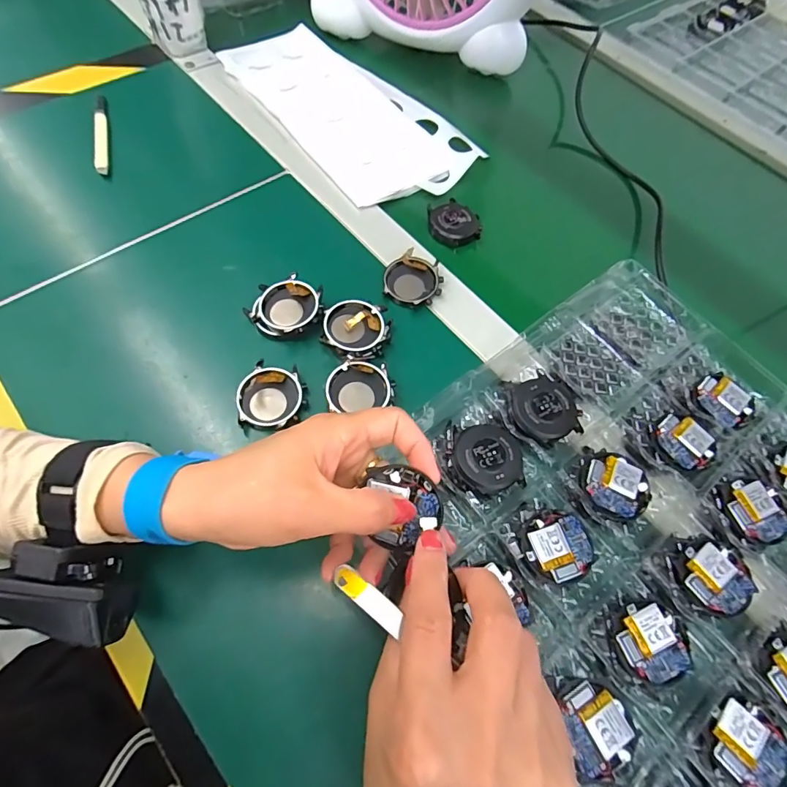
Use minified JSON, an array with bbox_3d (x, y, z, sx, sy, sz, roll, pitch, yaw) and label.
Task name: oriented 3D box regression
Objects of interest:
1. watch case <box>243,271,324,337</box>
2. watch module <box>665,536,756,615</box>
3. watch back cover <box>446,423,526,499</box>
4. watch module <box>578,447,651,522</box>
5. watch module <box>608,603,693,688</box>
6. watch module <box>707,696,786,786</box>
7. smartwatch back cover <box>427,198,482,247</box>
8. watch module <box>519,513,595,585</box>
[{"bbox_3d":[-0.082,-0.067,0.347,0.052,0.014,0.045,19,63,6],"label":"watch case"},{"bbox_3d":[0.192,0.109,0.276,0.049,0.006,0.038,29,65,11],"label":"watch module"},{"bbox_3d":[0.059,0.042,0.296,0.043,0.014,0.046,-8,64,-8],"label":"watch back cover"},{"bbox_3d":[0.143,0.060,0.297,0.042,0.009,0.044,16,63,5],"label":"watch module"},{"bbox_3d":[0.145,0.141,0.257,0.039,0.007,0.040,-13,65,-10],"label":"watch module"},{"bbox_3d":[0.186,0.183,0.238,0.038,0.006,0.037,39,67,15],"label":"watch module"},{"bbox_3d":[0.056,-0.156,0.419,0.043,0.014,0.044,-17,65,-12],"label":"smartwatch back cover"},{"bbox_3d":[0.099,0.094,0.277,0.041,0.009,0.038,-15,65,-11],"label":"watch module"}]

